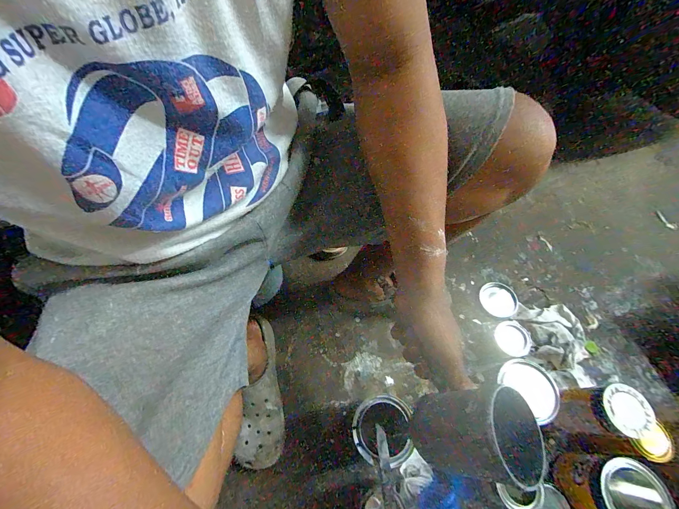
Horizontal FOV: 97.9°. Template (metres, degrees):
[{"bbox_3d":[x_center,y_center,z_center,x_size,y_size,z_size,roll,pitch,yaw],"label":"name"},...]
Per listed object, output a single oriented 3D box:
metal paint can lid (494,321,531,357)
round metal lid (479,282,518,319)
[{"bbox_3d":[0.371,0.178,0.631,0.068,0.021,0.072,2,62,-3],"label":"metal paint can lid"},{"bbox_3d":[0.395,0.114,0.735,0.082,0.015,0.090,2,62,-3],"label":"round metal lid"}]

